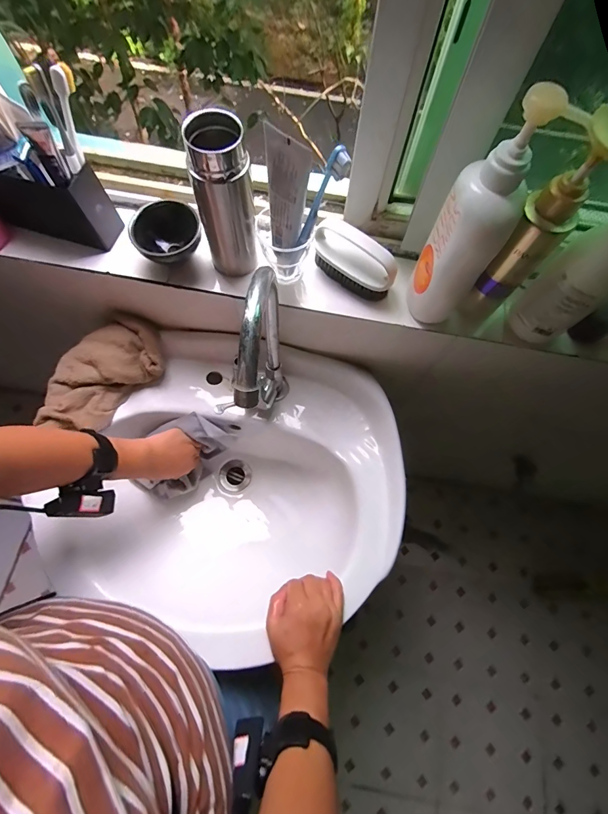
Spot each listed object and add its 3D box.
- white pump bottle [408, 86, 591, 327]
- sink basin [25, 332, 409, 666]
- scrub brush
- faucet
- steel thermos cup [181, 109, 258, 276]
[{"bbox_3d":[0.165,-0.177,0.377,0.076,0.236,0.058,35,73,10],"label":"white pump bottle"},{"bbox_3d":[-0.099,0.136,0.608,0.478,0.199,0.478,0,72,0],"label":"sink basin"},{"bbox_3d":[0.065,-0.188,0.479,0.112,0.063,0.039,35,73,10],"label":"scrub brush"},{"bbox_3d":[-0.043,-0.034,0.452,0.040,0.302,0.138,-5,71,-4],"label":"faucet"},{"bbox_3d":[-0.091,-0.232,0.424,0.058,0.165,0.057,1,71,-2],"label":"steel thermos cup"}]

